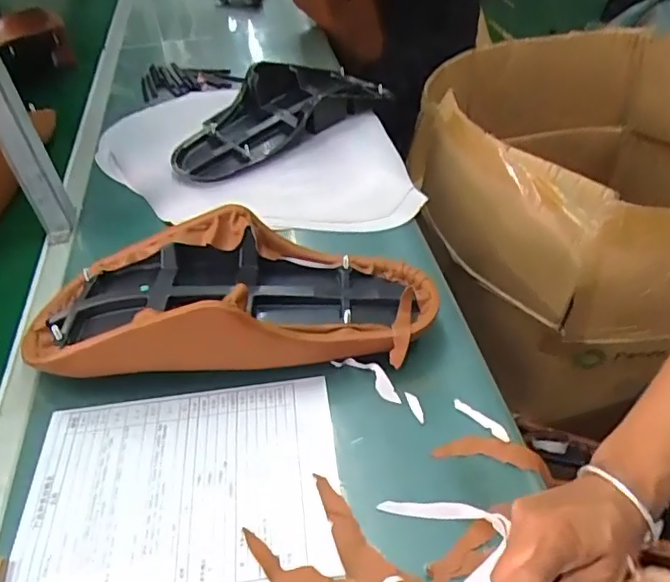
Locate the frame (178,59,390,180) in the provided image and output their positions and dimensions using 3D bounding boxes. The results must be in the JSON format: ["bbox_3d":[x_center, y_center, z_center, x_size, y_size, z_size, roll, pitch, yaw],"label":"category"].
[{"bbox_3d":[-0.087,-0.316,0.989,0.427,0.105,0.161,-32,49,-26],"label":"frame"}]

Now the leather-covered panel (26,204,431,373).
[{"bbox_3d":[-0.121,0.007,0.641,0.446,0.118,0.166,-3,43,2],"label":"leather-covered panel"}]

